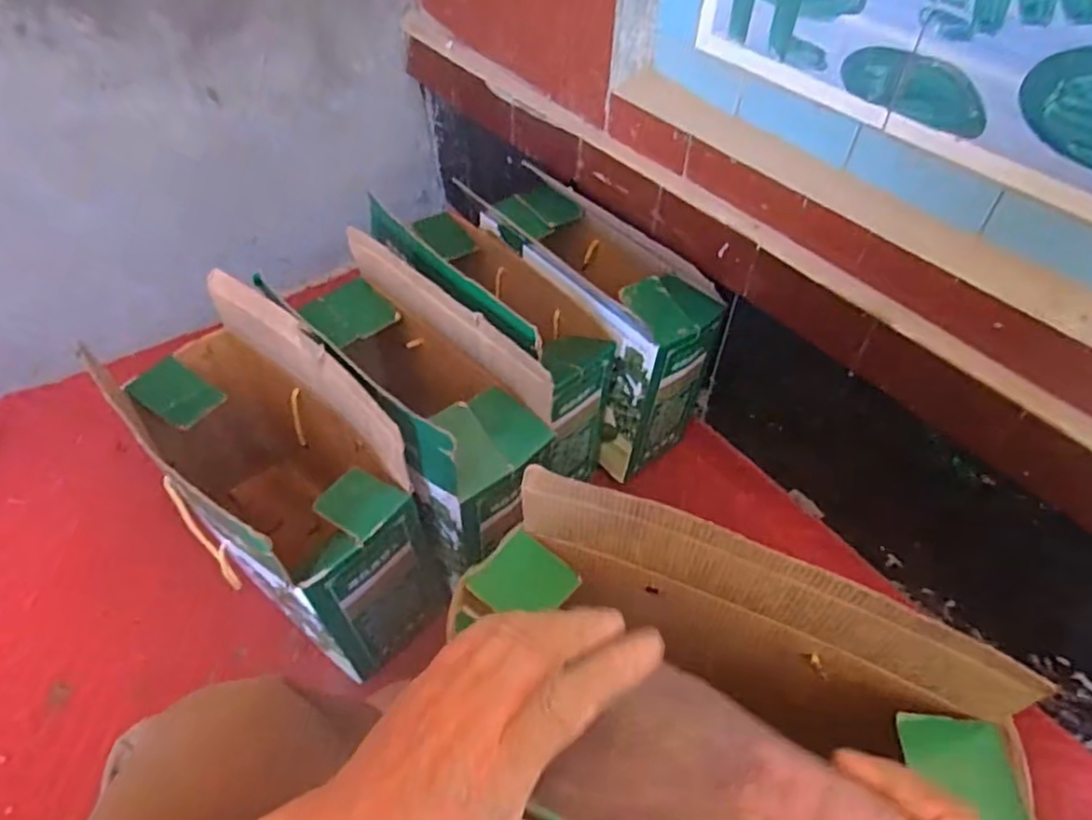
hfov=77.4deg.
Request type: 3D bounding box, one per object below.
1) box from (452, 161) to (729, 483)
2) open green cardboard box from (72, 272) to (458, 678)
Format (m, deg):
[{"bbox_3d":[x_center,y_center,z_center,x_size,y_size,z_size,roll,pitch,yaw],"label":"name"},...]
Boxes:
[{"bbox_3d":[0.076,-0.140,0.988,0.172,0.288,0.348,-29,55,-24],"label":"box"},{"bbox_3d":[-0.307,0.075,0.776,0.382,0.335,0.166,37,58,27],"label":"open green cardboard box"}]

